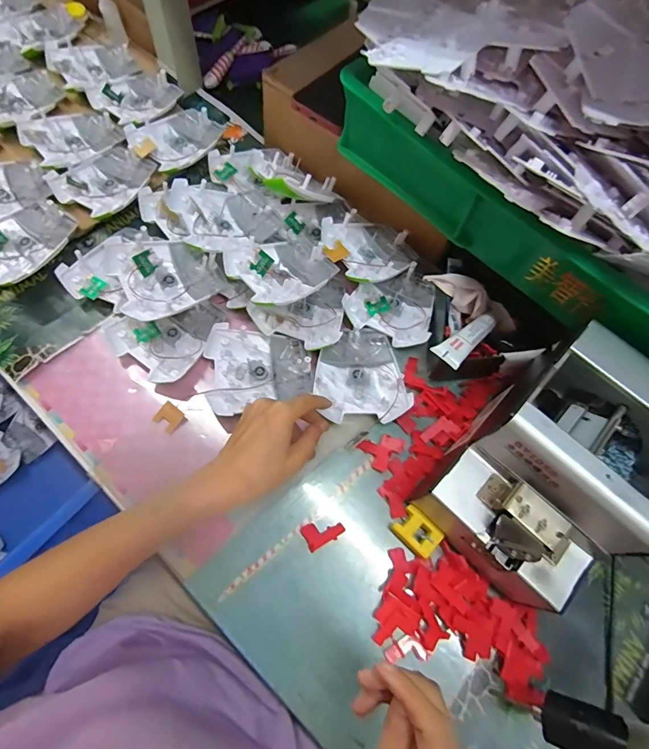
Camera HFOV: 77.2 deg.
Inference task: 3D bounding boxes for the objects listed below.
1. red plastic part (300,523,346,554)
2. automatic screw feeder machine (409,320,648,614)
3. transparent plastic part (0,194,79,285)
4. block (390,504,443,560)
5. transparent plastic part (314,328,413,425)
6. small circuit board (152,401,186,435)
[{"bbox_3d":[-0.001,0.148,0.382,0.038,0.004,0.023,-23,71,-13],"label":"red plastic part"},{"bbox_3d":[0.187,0.078,0.340,0.122,0.141,0.180,42,72,13],"label":"automatic screw feeder machine"},{"bbox_3d":[-0.346,-0.155,0.464,0.099,0.020,0.108,34,70,10],"label":"transparent plastic part"},{"bbox_3d":[0.085,0.145,0.376,0.039,0.019,0.031,42,71,13],"label":"block"},{"bbox_3d":[0.035,0.001,0.426,0.089,0.023,0.106,-14,72,-6],"label":"transparent plastic part"},{"bbox_3d":[-0.157,0.043,0.409,0.024,0.005,0.024,36,70,11],"label":"small circuit board"}]

